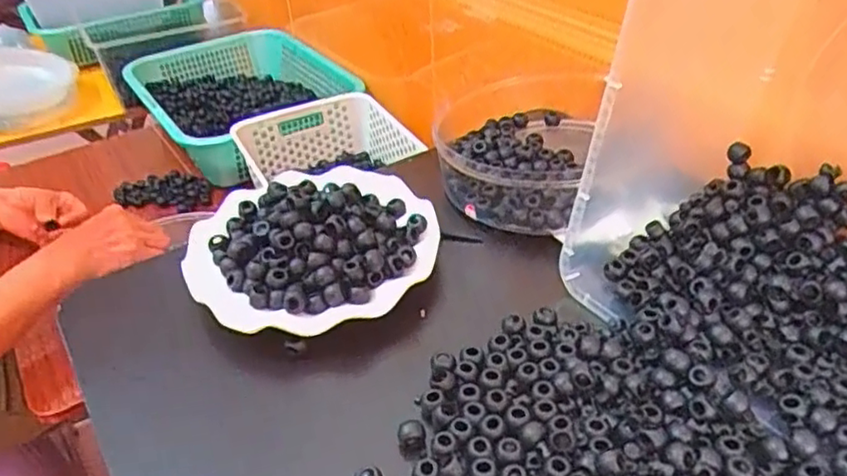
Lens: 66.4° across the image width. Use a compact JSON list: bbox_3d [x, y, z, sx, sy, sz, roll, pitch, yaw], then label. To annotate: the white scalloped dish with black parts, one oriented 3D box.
[{"bbox_3d":[-0.081,-0.001,0.479,0.177,0.048,0.178,-2,38,2],"label":"white scalloped dish with black parts"}]

